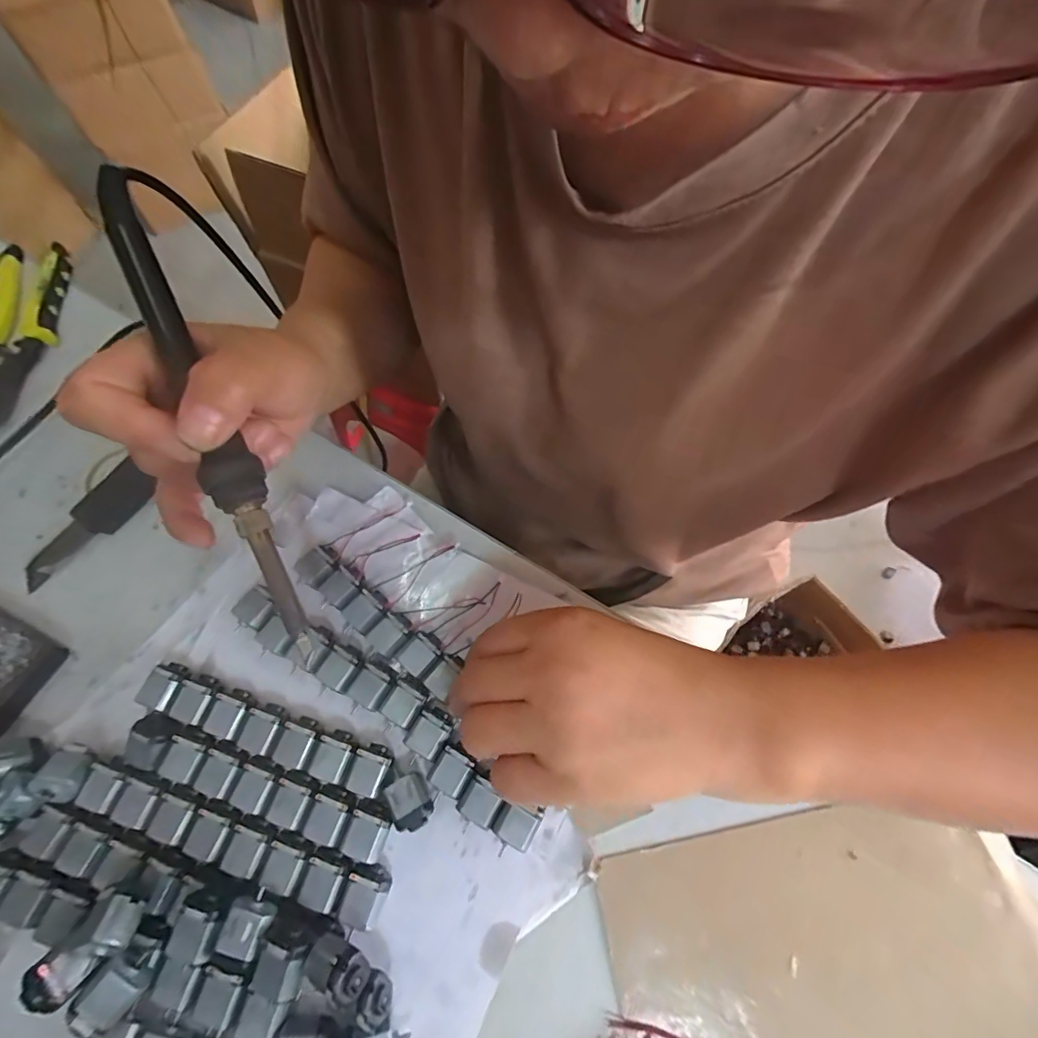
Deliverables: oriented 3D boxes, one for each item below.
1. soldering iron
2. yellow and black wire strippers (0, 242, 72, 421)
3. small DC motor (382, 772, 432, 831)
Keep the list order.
[{"bbox_3d":[-0.121,-0.040,0.195,0.018,0.015,0.202,-23,91,-13],"label":"soldering iron"},{"bbox_3d":[-0.370,-0.137,0.367,0.048,0.025,0.159,-2,67,-2],"label":"yellow and black wire strippers"},{"bbox_3d":[-0.053,0.137,0.244,0.018,0.014,0.026,-31,71,-13],"label":"small DC motor"}]

